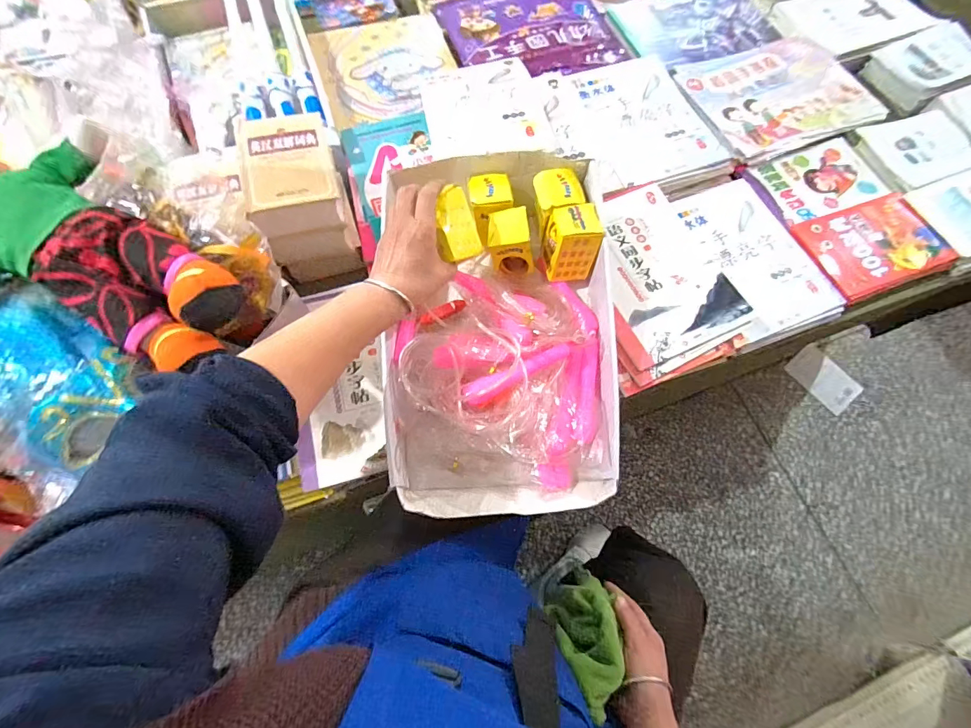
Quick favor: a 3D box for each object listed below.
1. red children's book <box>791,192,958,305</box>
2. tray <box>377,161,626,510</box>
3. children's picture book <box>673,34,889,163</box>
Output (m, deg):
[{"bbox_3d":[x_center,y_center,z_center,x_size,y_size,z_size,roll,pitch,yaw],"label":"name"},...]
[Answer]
[{"bbox_3d":[0.604,-0.185,0.655,0.207,0.025,0.144,-17,69,-10],"label":"red children's book"},{"bbox_3d":[0.018,-0.048,0.512,0.267,0.104,0.427,0,84,-2],"label":"tray"},{"bbox_3d":[0.526,-0.493,0.769,0.323,0.029,0.239,-19,69,-11],"label":"children's picture book"}]

